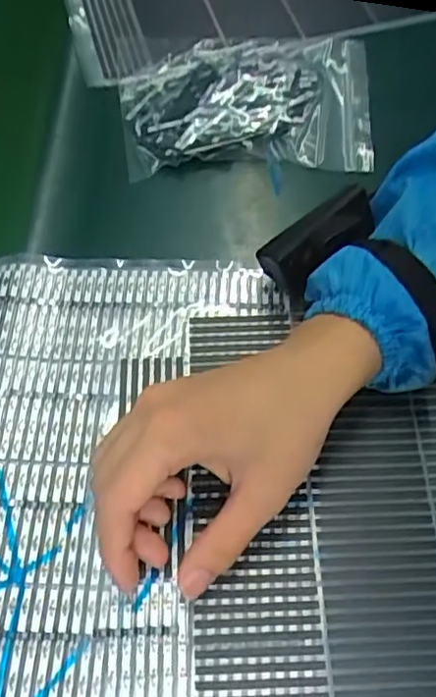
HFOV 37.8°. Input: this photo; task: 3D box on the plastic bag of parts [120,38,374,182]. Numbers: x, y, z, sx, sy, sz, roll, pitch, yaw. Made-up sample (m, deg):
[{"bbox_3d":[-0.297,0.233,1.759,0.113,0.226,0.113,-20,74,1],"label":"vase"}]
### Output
[{"bbox_3d":[0.024,-0.194,0.489,0.188,0.027,0.146,-3,61,0],"label":"plastic bag of parts"}]

